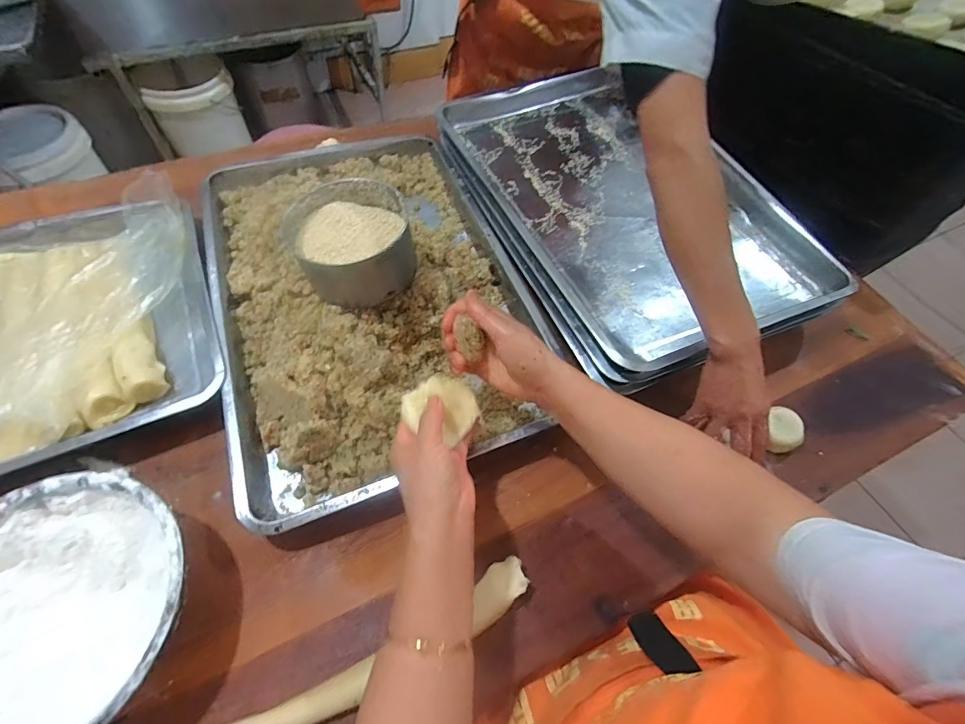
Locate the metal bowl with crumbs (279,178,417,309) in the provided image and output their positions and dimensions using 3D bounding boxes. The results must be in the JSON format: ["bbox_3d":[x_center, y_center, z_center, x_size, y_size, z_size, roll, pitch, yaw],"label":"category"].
[{"bbox_3d":[-0.152,-0.141,0.509,0.134,0.071,0.138,1,58,-2],"label":"metal bowl with crumbs"}]

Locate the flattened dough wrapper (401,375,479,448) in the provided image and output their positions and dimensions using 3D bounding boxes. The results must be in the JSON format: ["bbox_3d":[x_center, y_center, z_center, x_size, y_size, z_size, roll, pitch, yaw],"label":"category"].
[{"bbox_3d":[-0.038,0.043,0.421,0.067,0.010,0.061,39,71,-8],"label":"flattened dough wrapper"}]

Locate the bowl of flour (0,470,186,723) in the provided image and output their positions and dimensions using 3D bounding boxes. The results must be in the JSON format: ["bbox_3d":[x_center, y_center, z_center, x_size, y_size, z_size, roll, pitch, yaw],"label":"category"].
[{"bbox_3d":[-0.366,0.218,0.372,0.215,0.071,0.217,1,58,-2],"label":"bowl of flour"}]

